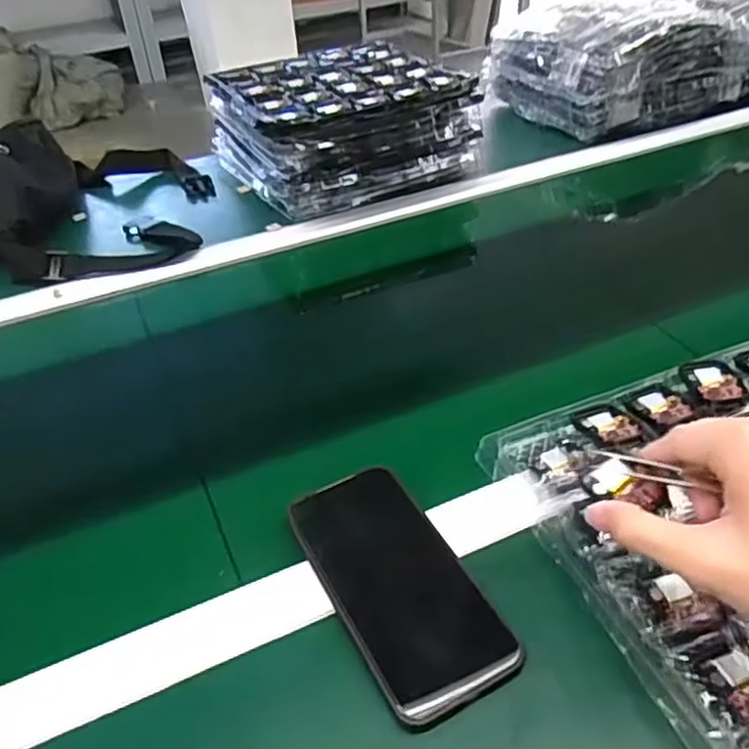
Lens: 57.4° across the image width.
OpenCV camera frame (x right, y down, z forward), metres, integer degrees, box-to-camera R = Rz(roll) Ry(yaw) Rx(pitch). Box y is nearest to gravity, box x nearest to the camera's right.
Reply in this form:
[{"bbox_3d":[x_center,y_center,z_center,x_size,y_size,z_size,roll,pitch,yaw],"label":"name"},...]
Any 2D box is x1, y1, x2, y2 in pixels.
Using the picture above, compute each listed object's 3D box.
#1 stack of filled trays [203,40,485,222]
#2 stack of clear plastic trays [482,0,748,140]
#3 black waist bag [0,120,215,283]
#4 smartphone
[{"bbox_3d":[-0.049,-0.333,0.904,0.273,0.116,0.281,-21,42,-20],"label":"stack of filled trays"},{"bbox_3d":[0.503,-0.520,1.080,0.590,0.134,0.242,-18,41,-16],"label":"stack of clear plastic trays"},{"bbox_3d":[-0.359,-0.229,0.829,0.293,0.119,0.315,-11,39,-9],"label":"black waist bag"},{"bbox_3d":[0.013,0.120,0.406,0.078,0.010,0.157,-23,51,-18],"label":"smartphone"}]

